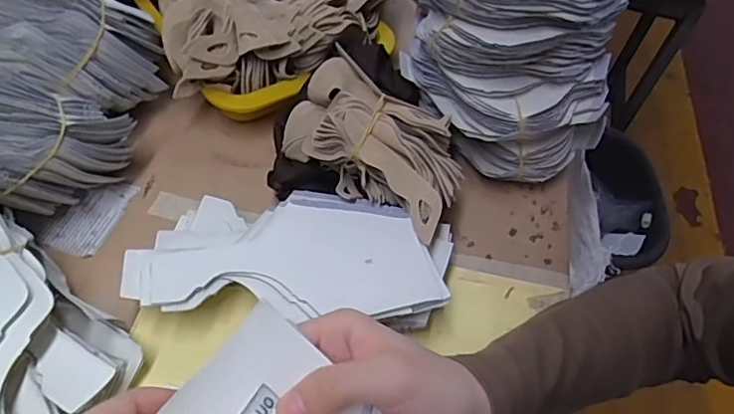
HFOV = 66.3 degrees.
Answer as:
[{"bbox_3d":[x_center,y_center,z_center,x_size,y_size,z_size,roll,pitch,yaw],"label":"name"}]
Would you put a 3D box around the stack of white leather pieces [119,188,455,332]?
[{"bbox_3d":[-0.052,0.044,0.418,0.227,0.048,0.105,7,54,0],"label":"stack of white leather pieces"}]

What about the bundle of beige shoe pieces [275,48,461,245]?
[{"bbox_3d":[0.008,-0.053,0.448,0.152,0.059,0.091,29,57,15],"label":"bundle of beige shoe pieces"}]

